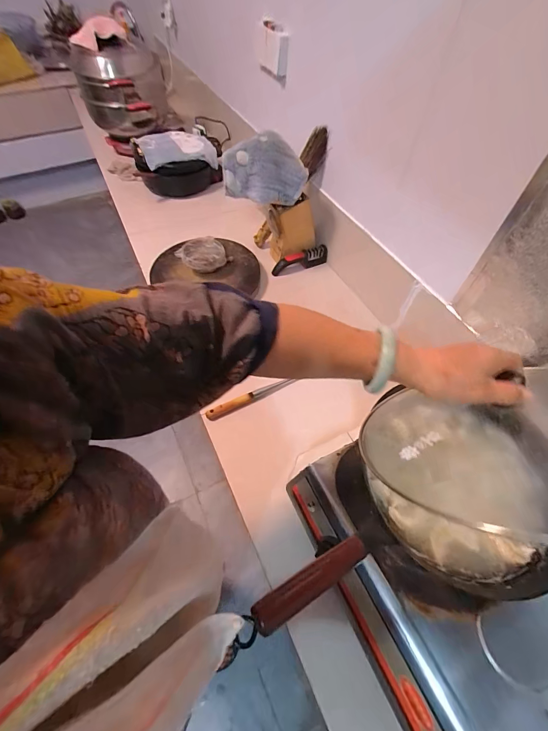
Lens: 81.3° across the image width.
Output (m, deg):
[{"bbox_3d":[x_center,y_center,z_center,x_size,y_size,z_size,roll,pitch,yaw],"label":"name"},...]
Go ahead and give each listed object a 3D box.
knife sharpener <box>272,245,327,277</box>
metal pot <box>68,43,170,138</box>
[{"bbox_3d":[0.087,-0.349,1.057,0.201,0.055,0.036,-17,59,-13],"label":"knife sharpener"},{"bbox_3d":[-0.581,-1.078,1.241,0.314,0.254,0.283,-14,58,-11],"label":"metal pot"}]

